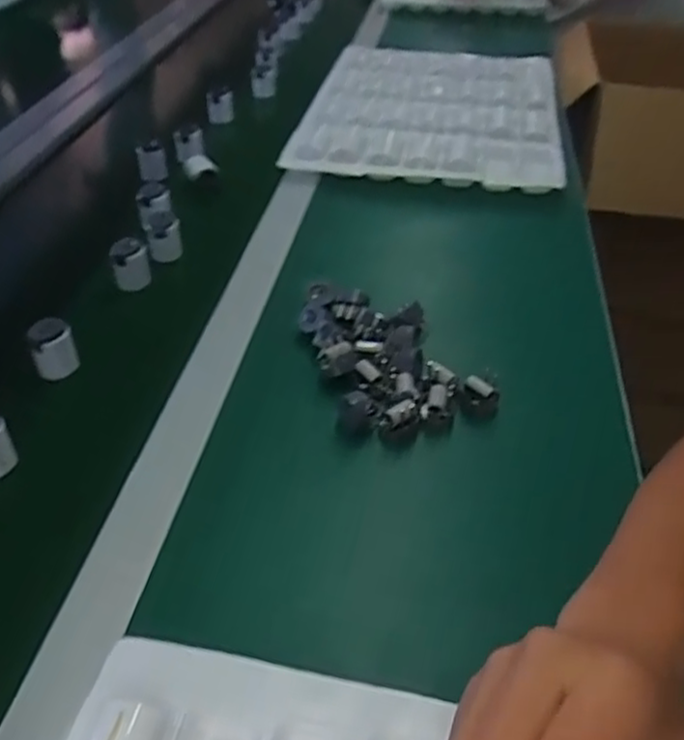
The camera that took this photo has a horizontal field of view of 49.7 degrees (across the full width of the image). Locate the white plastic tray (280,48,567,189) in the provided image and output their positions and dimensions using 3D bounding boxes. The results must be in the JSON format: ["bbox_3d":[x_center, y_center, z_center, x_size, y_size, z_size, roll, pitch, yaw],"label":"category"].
[{"bbox_3d":[0.123,-0.344,0.970,0.315,0.032,0.415,5,40,8],"label":"white plastic tray"}]

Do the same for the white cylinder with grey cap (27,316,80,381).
[{"bbox_3d":[-0.228,-0.018,0.586,0.032,0.034,0.037,-18,42,-18],"label":"white cylinder with grey cap"}]

